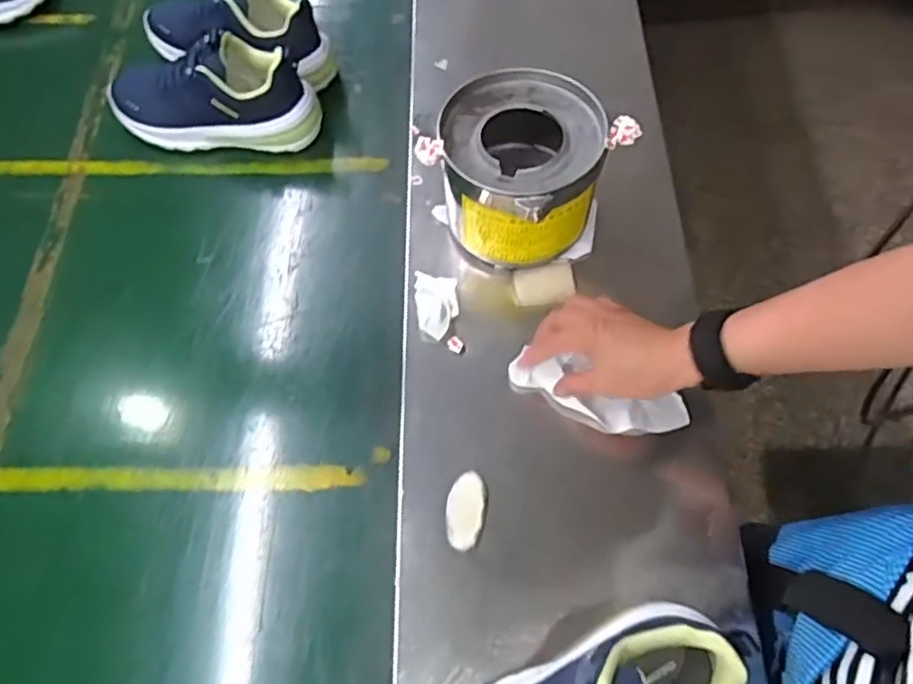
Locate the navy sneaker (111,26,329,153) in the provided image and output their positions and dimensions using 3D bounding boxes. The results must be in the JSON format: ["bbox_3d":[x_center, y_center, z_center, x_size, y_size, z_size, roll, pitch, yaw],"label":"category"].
[{"bbox_3d":[-0.267,-0.267,0.685,0.229,0.101,0.086,5,66,5],"label":"navy sneaker"}]

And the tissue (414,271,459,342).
[{"bbox_3d":[-0.017,-0.032,0.577,0.038,0.024,0.060,-4,66,1],"label":"tissue"}]

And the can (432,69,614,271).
[{"bbox_3d":[0.054,-0.147,0.580,0.133,0.118,0.144,-1,66,2],"label":"can"}]

